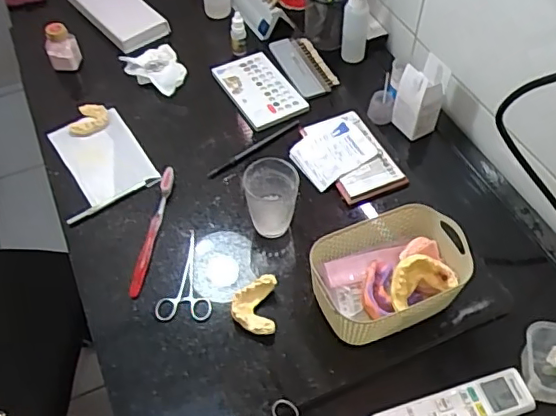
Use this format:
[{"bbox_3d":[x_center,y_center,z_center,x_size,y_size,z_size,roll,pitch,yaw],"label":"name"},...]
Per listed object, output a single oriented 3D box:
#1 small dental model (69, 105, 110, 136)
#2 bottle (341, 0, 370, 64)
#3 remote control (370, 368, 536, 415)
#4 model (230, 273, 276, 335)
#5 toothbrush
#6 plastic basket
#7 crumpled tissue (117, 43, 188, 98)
[{"bbox_3d":[-0.284,-0.132,0.851,0.053,0.018,0.052,0,54,2],"label":"small dental model"},{"bbox_3d":[0.130,-0.302,0.932,0.041,0.144,0.035,10,55,9],"label":"bottle"},{"bbox_3d":[0.186,0.221,0.602,0.179,0.021,0.047,-15,55,-9],"label":"remote control"},{"bbox_3d":[-0.028,0.115,0.656,0.050,0.029,0.067,0,54,1],"label":"model"},{"bbox_3d":[-0.164,0.026,0.728,0.016,0.023,0.186,7,55,6],"label":"toothbrush"},{"bbox_3d":[0.125,0.078,0.648,0.181,0.086,0.126,-21,56,-13],"label":"plastic basket"},{"bbox_3d":[-0.195,-0.226,0.915,0.125,0.046,0.072,35,62,24],"label":"crumpled tissue"}]

